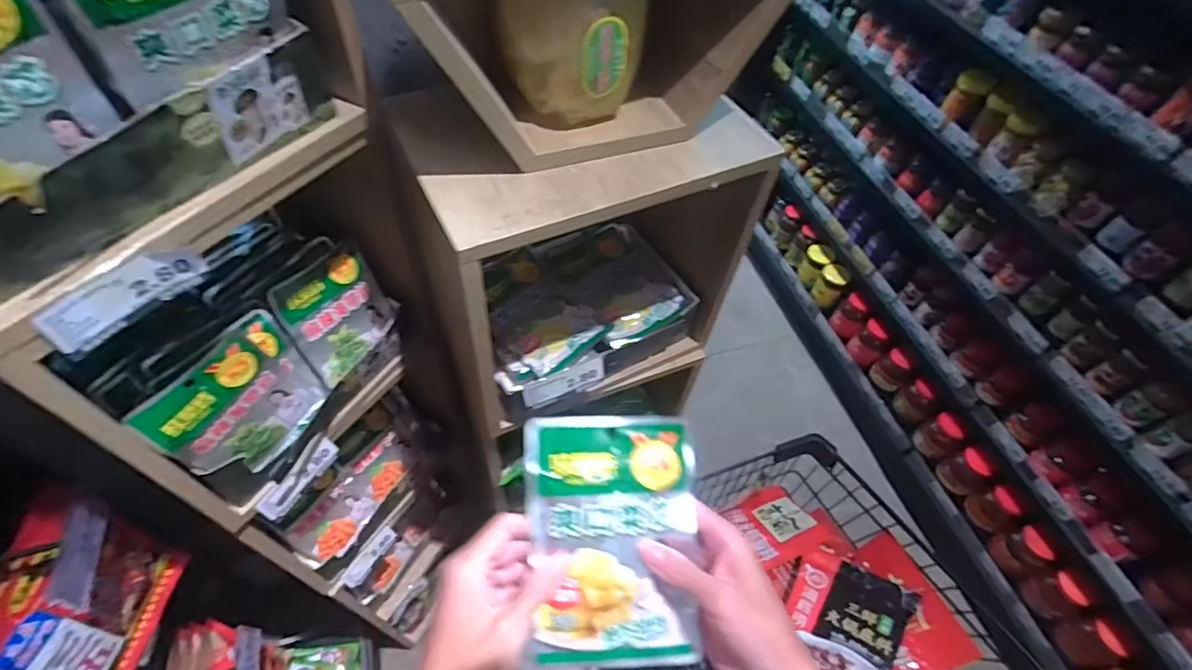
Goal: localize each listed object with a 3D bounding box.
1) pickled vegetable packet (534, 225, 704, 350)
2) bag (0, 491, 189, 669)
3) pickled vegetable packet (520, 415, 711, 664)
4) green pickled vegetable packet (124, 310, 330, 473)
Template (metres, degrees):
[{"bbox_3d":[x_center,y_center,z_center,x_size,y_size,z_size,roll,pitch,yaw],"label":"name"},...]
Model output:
[{"bbox_3d":[0.024,-0.063,0.662,0.137,0.028,0.159,-23,59,-21],"label":"pickled vegetable packet"},{"bbox_3d":[-0.535,0.287,0.577,0.050,0.210,0.164,2,54,-5],"label":"bag"},{"bbox_3d":[0.013,0.137,0.366,0.111,0.012,0.160,-2,85,-9],"label":"pickled vegetable packet"},{"bbox_3d":[-0.317,0.059,0.493,0.036,0.132,0.130,22,55,10],"label":"green pickled vegetable packet"}]

